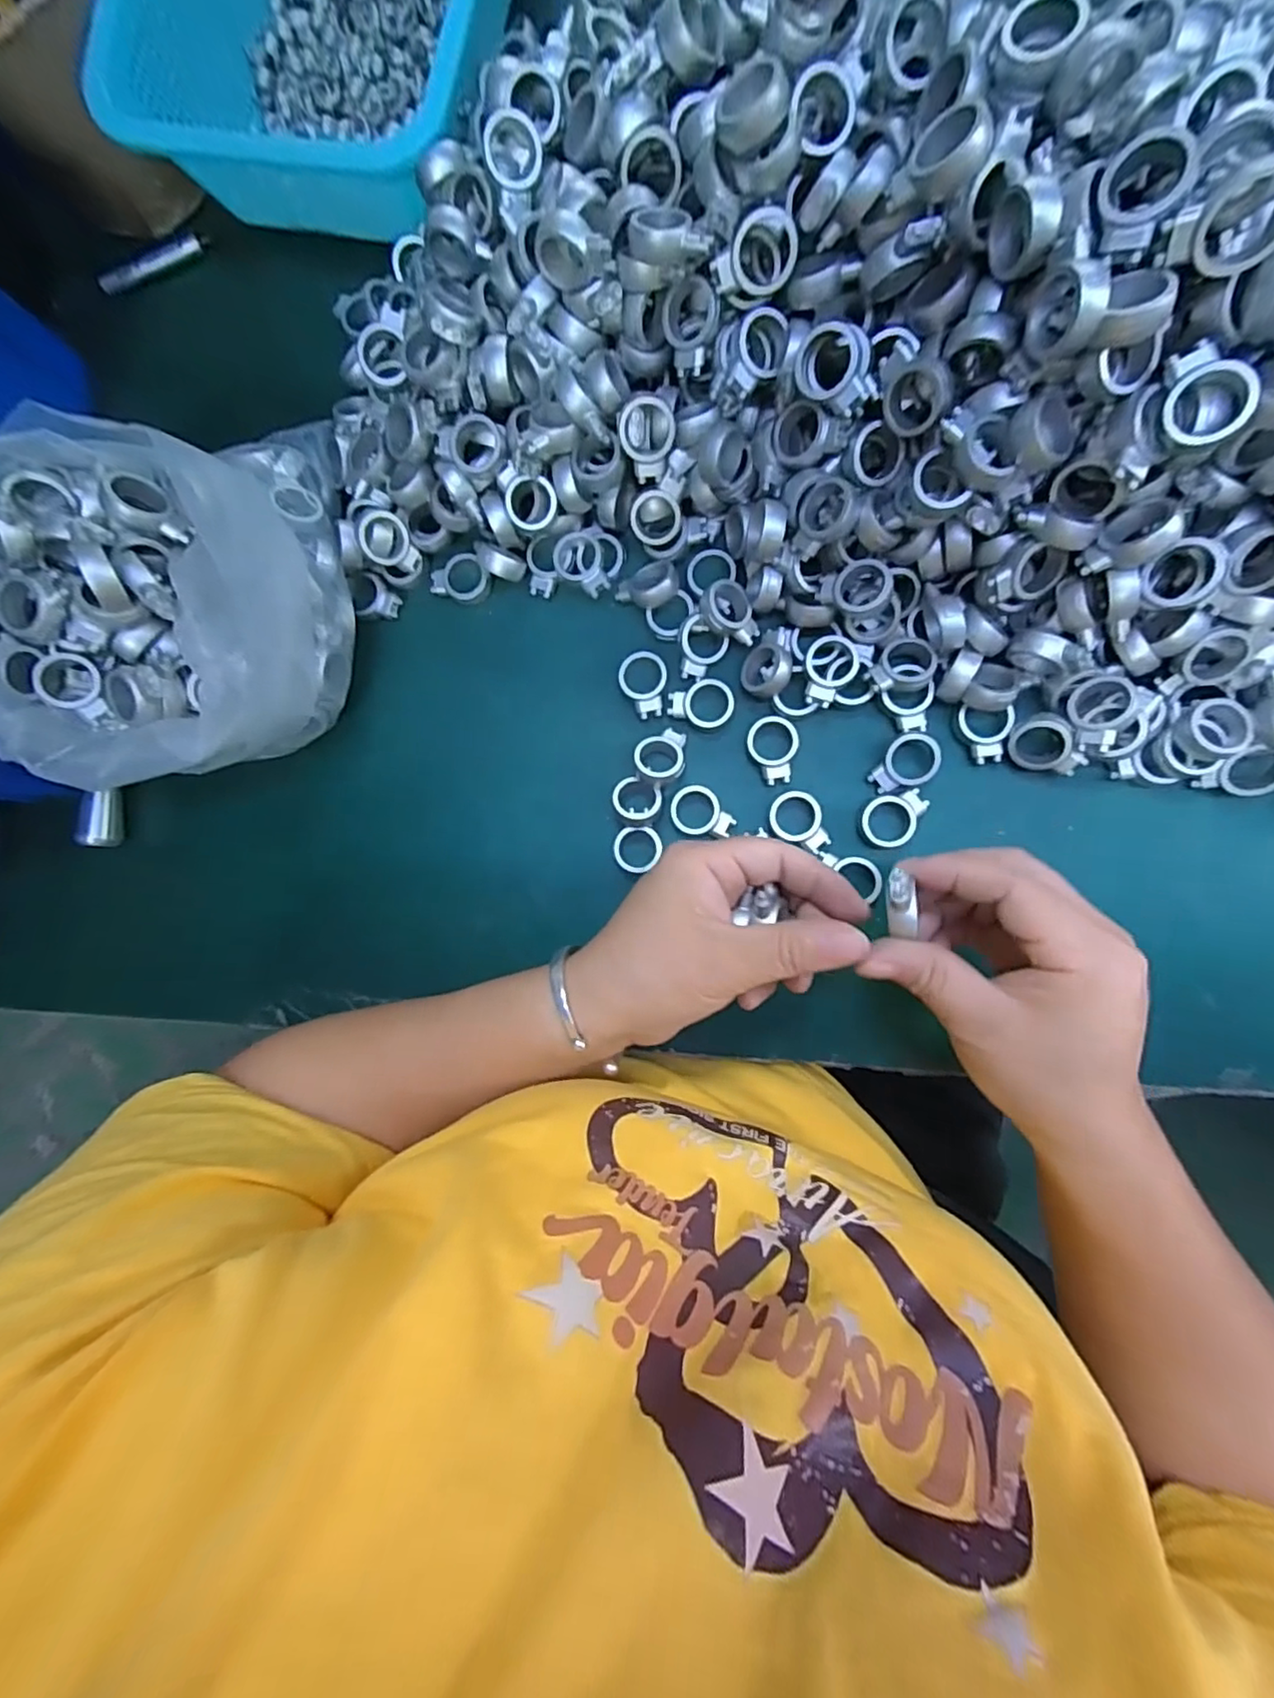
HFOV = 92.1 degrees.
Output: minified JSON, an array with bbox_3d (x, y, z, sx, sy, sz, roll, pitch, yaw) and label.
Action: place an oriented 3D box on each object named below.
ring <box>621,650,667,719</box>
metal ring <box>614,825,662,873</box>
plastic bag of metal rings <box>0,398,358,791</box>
[{"bbox_3d":[0.005,-0.087,0.325,0.025,0.009,0.034,-16,87,8],"label":"ring"},{"bbox_3d":[0.001,0.001,0.321,0.025,0.004,0.025,0,91,-3],"label":"metal ring"},{"bbox_3d":[-0.231,-0.124,0.307,0.150,0.117,0.181,-10,88,8],"label":"plastic bag of metal rings"}]

